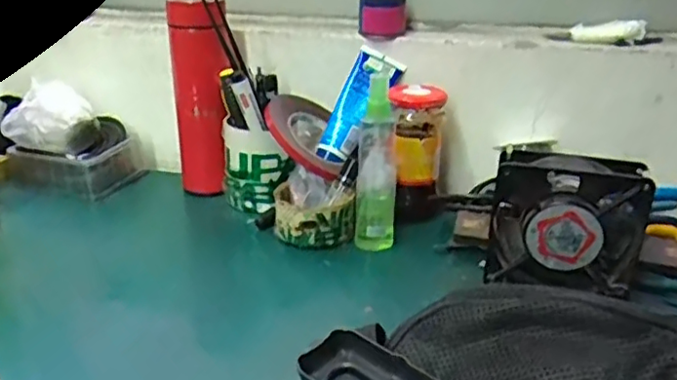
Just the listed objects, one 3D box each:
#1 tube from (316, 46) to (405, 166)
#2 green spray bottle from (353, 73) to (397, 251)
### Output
[{"bbox_3d":[0.022,-0.090,0.682,0.055,0.131,0.034,26,-7,15],"label":"tube"},{"bbox_3d":[0.039,-0.021,0.611,0.041,0.170,0.037,4,24,5],"label":"green spray bottle"}]

